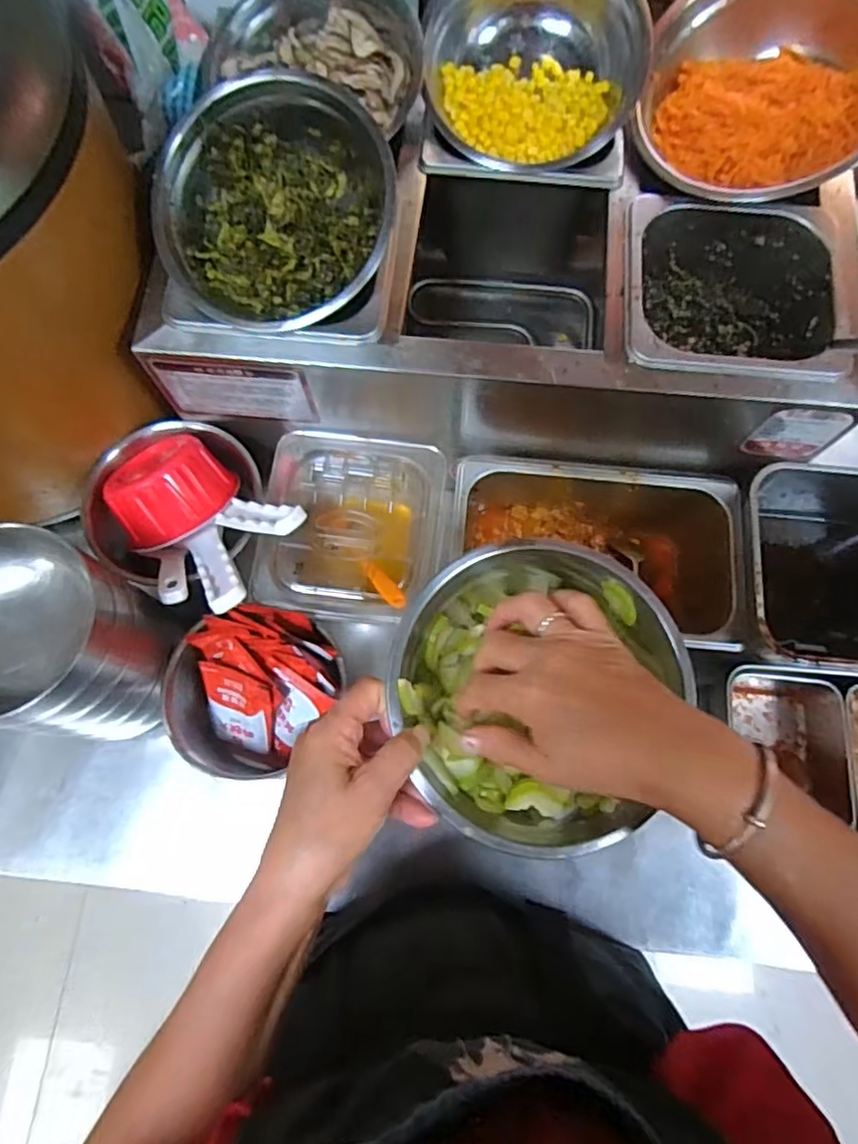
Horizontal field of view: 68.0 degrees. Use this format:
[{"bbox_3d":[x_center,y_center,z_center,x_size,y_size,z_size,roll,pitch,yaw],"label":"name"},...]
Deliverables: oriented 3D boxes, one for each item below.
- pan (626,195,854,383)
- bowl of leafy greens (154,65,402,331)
[{"bbox_3d":[0.246,-0.219,0.538,0.172,0.088,0.165,5,72,2],"label":"pan"},{"bbox_3d":[-0.117,-0.280,0.497,0.183,0.065,0.183,0,89,6],"label":"bowl of leafy greens"}]

